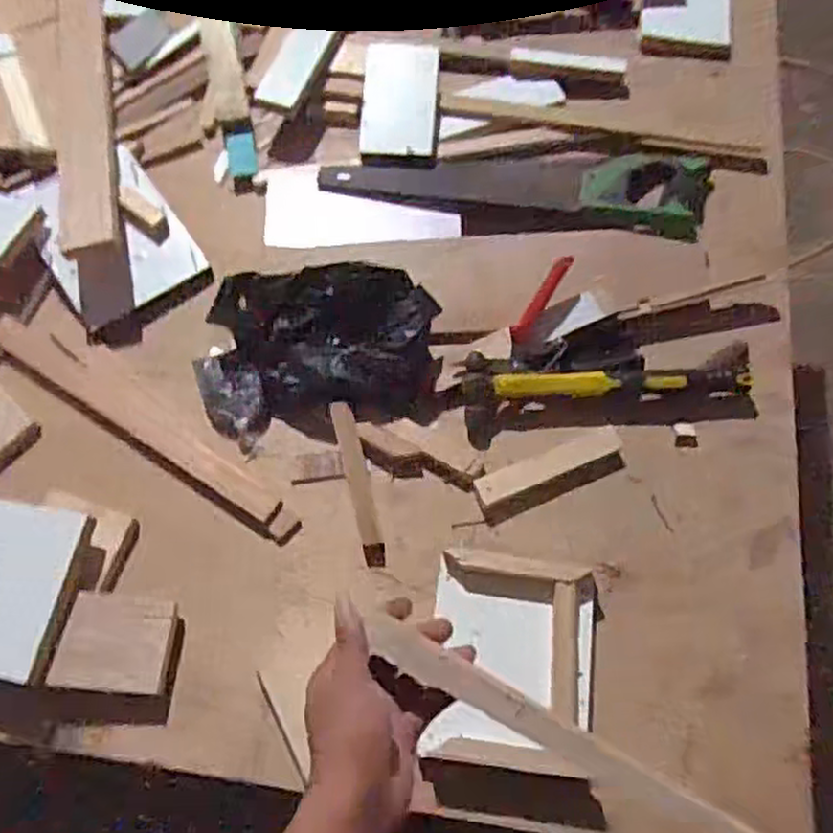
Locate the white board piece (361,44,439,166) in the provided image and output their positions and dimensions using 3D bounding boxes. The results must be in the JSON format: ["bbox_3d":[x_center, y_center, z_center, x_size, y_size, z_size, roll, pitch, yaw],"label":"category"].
[{"bbox_3d":[-0.018,-0.373,0.896,0.090,0.015,0.154,1,79,-2],"label":"white board piece"}]

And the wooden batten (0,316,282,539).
[{"bbox_3d":[-0.292,0.004,0.776,0.372,0.016,0.041,31,72,14],"label":"wooden batten"}]

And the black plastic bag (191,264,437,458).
[{"bbox_3d":[-0.104,-0.069,0.773,0.247,0.049,0.169,-4,67,1],"label":"black plastic bag"}]

